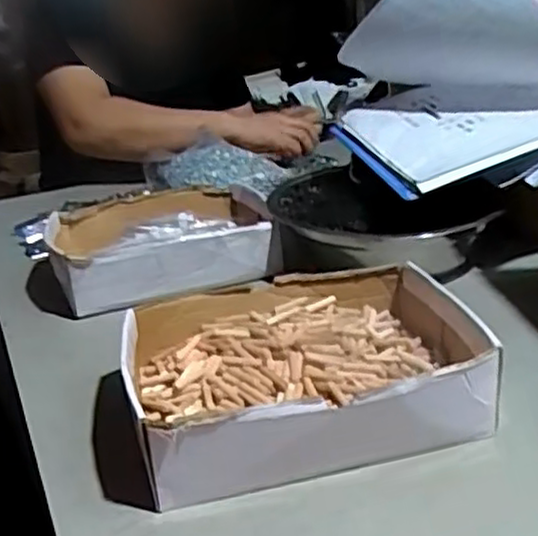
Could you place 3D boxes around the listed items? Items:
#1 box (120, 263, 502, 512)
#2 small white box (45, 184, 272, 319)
[{"bbox_3d":[0.026,0.073,0.547,0.251,0.066,0.199,-9,24,-11],"label":"box"},{"bbox_3d":[-0.123,-0.033,0.827,0.240,0.053,0.194,-11,24,-14],"label":"small white box"}]

